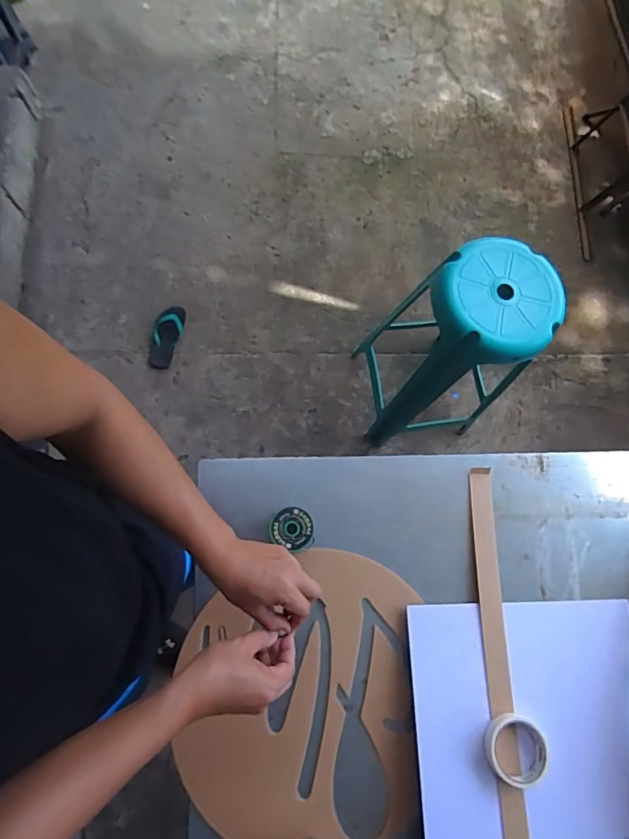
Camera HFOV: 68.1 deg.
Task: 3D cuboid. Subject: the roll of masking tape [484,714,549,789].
[{"bbox_3d":[0.303,0.496,0.697,0.093,0.021,0.090,1,76,-3],"label":"roll of masking tape"}]

